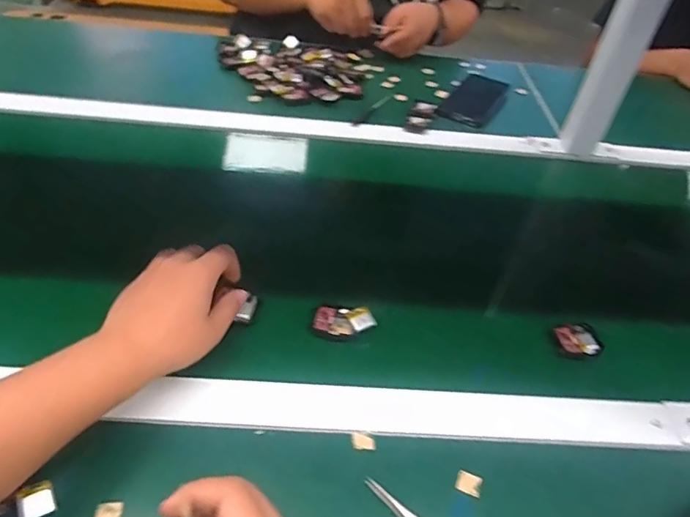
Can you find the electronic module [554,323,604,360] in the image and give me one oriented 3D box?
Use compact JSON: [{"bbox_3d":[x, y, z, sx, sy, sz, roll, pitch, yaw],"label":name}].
[{"bbox_3d":[0.226,0.080,0.494,0.042,0.008,0.038,-7,45,-13],"label":"electronic module"}]

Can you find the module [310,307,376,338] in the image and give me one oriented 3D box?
[{"bbox_3d":[-0.001,0.057,0.476,0.056,0.017,0.033,11,44,5],"label":"module"}]

